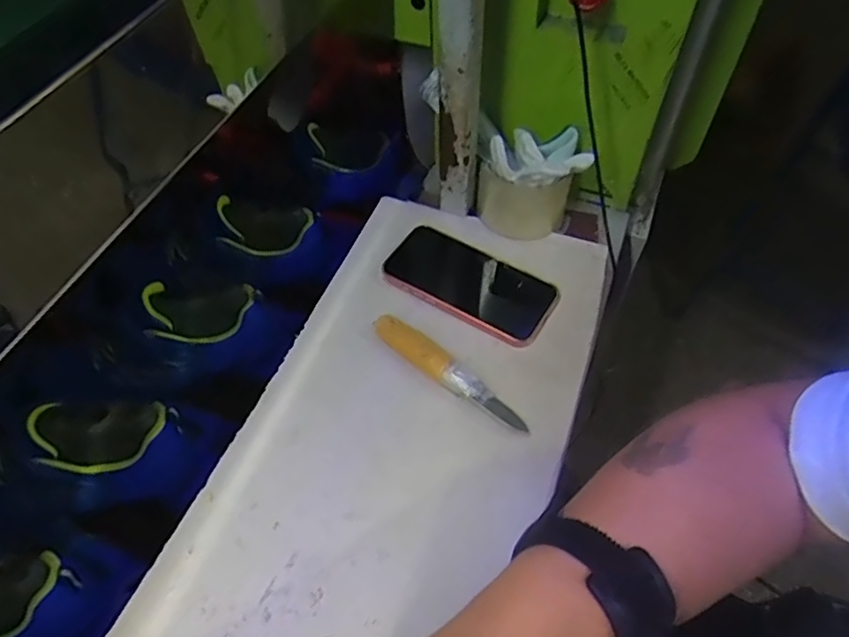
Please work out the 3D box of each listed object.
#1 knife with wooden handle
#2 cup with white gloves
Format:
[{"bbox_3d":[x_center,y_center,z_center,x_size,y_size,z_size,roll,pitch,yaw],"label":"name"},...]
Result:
[{"bbox_3d":[0.020,0.045,0.516,0.160,0.026,0.026,35,63,23],"label":"knife with wooden handle"},{"bbox_3d":[0.111,-0.141,0.616,0.105,0.097,0.082,17,56,15],"label":"cup with white gloves"}]

